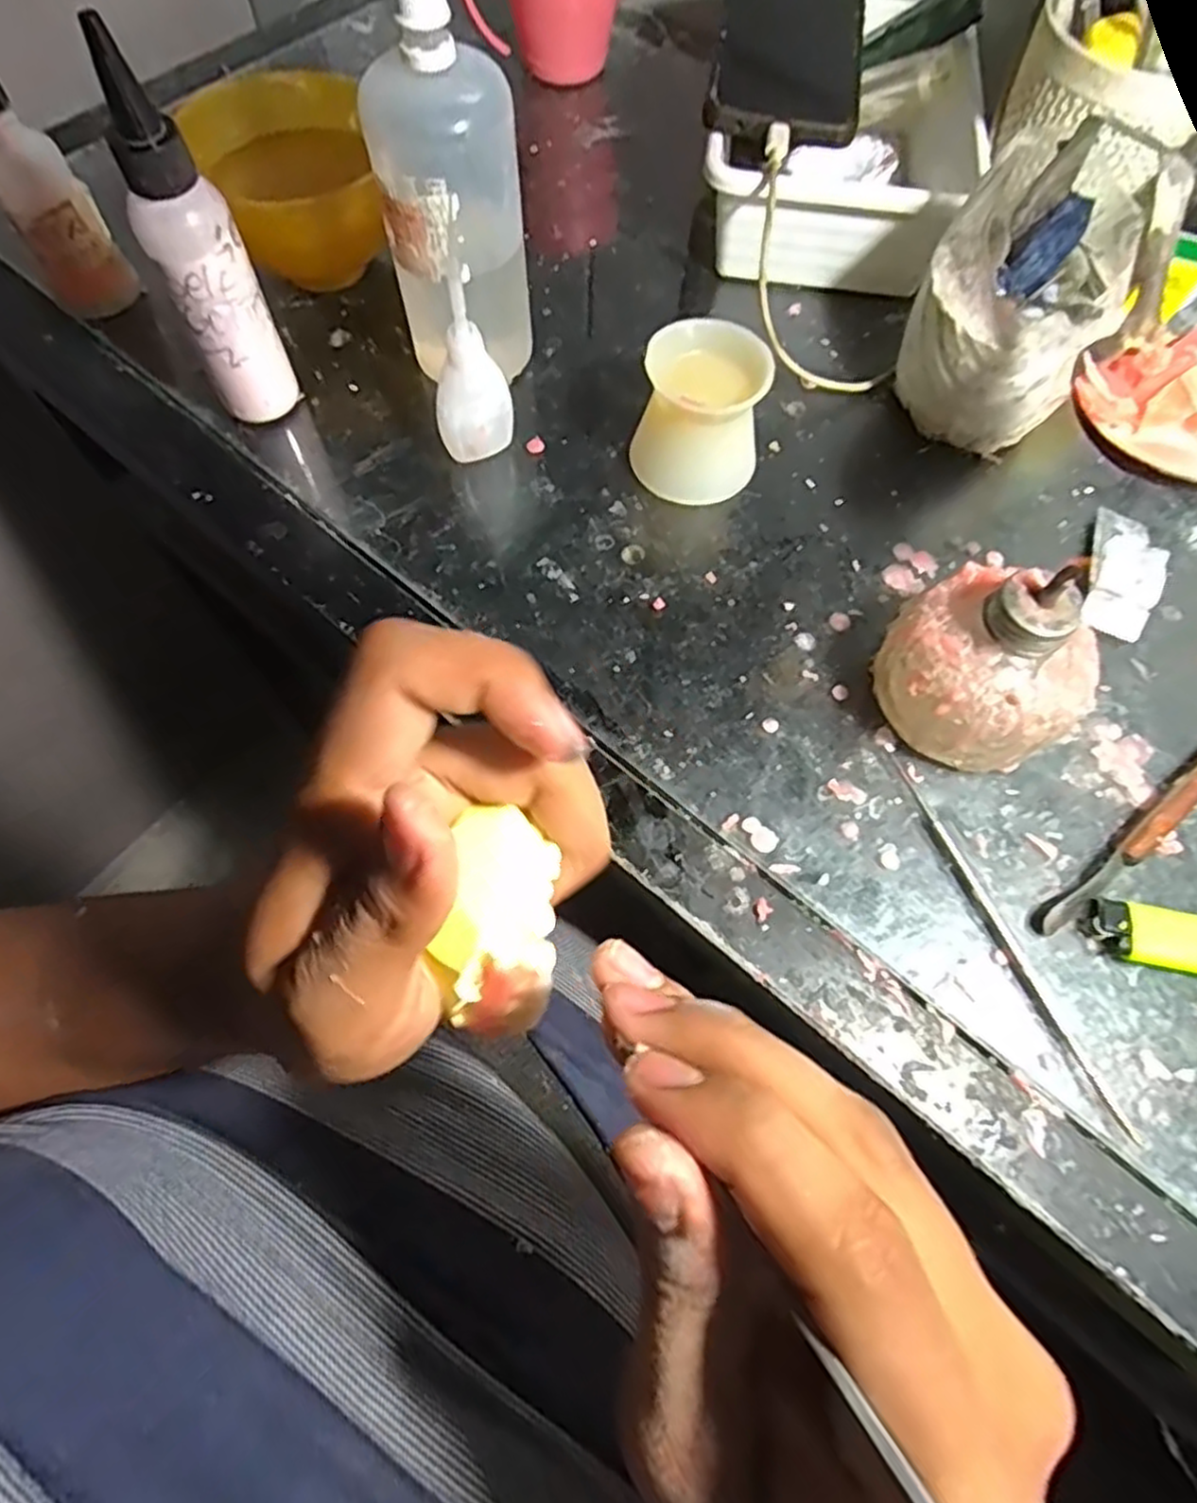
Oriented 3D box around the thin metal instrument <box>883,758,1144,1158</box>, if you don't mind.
[{"bbox_3d":[0.154,0.068,0.285,0.006,0.004,0.158,-21,70,-10],"label":"thin metal instrument"}]

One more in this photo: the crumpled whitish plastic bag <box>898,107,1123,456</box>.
[{"bbox_3d":[0.189,-0.203,0.347,0.079,0.105,0.076,27,69,9],"label":"crumpled whitish plastic bag"}]

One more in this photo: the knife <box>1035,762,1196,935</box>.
[{"bbox_3d":[0.236,0.020,0.302,0.165,0.013,0.012,-37,73,-15],"label":"knife"}]

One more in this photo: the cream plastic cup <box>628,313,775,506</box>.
[{"bbox_3d":[0.048,-0.157,0.348,0.056,0.056,0.056,1,68,-1],"label":"cream plastic cup"}]

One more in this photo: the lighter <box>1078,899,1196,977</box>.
[{"bbox_3d":[0.224,0.072,0.279,0.078,0.014,0.022,13,68,4],"label":"lighter"}]

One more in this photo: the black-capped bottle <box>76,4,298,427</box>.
[{"bbox_3d":[-0.164,-0.201,0.312,0.027,0.151,0.028,13,68,4],"label":"black-capped bottle"}]

